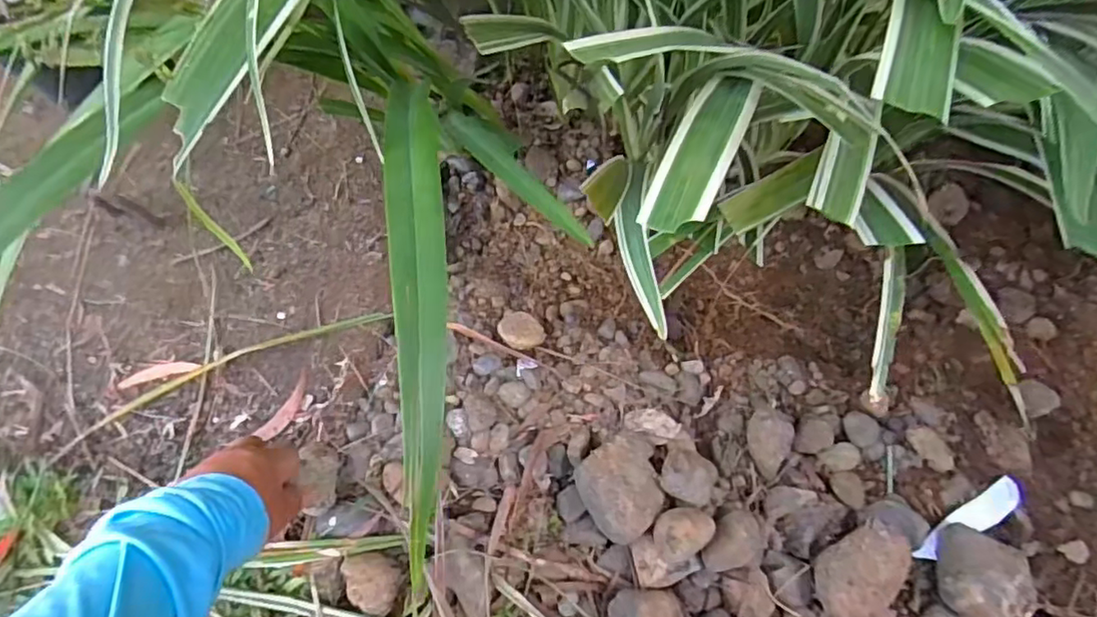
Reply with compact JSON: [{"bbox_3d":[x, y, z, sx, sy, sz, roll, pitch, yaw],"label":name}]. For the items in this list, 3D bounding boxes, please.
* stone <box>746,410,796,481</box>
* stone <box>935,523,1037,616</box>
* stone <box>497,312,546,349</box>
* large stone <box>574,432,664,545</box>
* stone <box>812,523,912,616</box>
[{"bbox_3d":[0.197,0.118,0.550,0.036,0.036,0.059,5,66,0],"label":"stone"},{"bbox_3d":[0.351,0.216,0.502,0.058,0.043,0.072,14,66,4],"label":"stone"},{"bbox_3d":[-0.027,0.022,0.608,0.042,0.026,0.043,-8,66,-6],"label":"stone"},{"bbox_3d":[0.064,0.149,0.524,0.078,0.062,0.071,1,64,-1],"label":"large stone"},{"bbox_3d":[0.247,0.209,0.492,0.077,0.047,0.056,-28,68,-14],"label":"stone"}]

